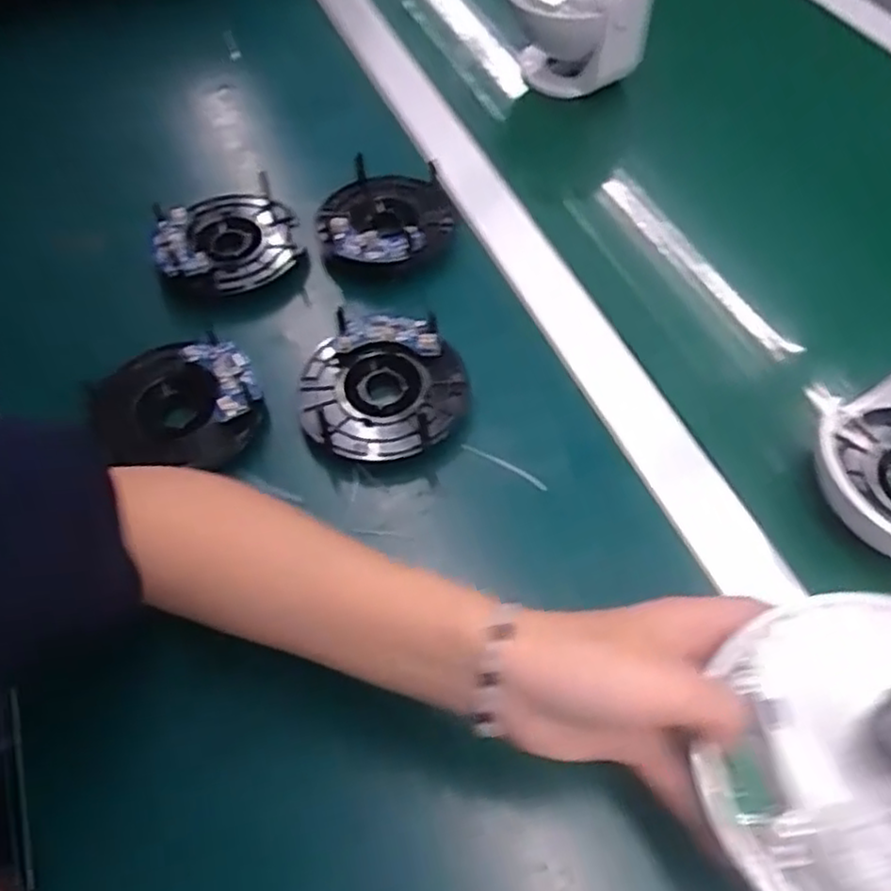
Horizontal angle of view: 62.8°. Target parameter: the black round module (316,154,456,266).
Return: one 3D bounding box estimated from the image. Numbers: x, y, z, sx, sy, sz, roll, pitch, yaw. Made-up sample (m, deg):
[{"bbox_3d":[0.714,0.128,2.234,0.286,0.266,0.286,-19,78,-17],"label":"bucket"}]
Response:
[{"bbox_3d":[-0.044,-0.168,0.531,0.096,0.024,0.099,-1,57,2],"label":"black round module"}]

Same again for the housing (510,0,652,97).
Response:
[{"bbox_3d":[0.113,-0.369,0.626,0.115,0.112,0.093,3,58,5],"label":"housing"}]

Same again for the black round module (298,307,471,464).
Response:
[{"bbox_3d":[-0.038,-0.034,0.446,0.099,0.025,0.095,0,57,3],"label":"black round module"}]

